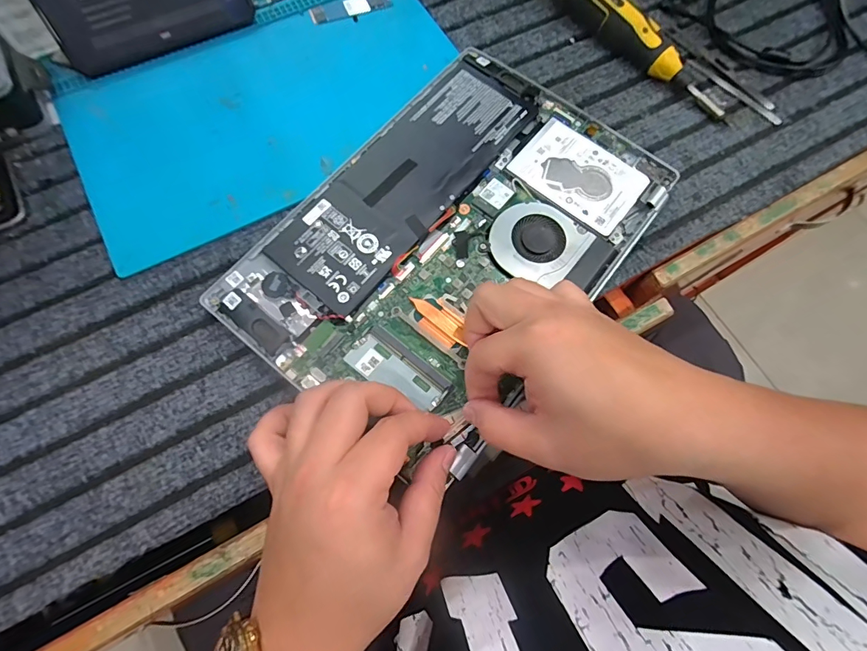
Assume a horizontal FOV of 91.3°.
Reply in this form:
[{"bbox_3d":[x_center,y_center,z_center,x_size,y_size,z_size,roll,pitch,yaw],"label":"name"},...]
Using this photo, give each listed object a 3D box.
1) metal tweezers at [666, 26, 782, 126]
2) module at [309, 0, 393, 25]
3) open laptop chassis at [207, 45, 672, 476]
[{"bbox_3d":[0.270,-0.235,0.398,0.022,0.007,0.134,-35,75,-12],"label":"metal tweezers"},{"bbox_3d":[-0.079,-0.307,0.407,0.077,0.004,0.024,-20,73,-8],"label":"module"},{"bbox_3d":[0.018,-0.072,0.328,0.217,0.012,0.318,37,74,11],"label":"open laptop chassis"}]

